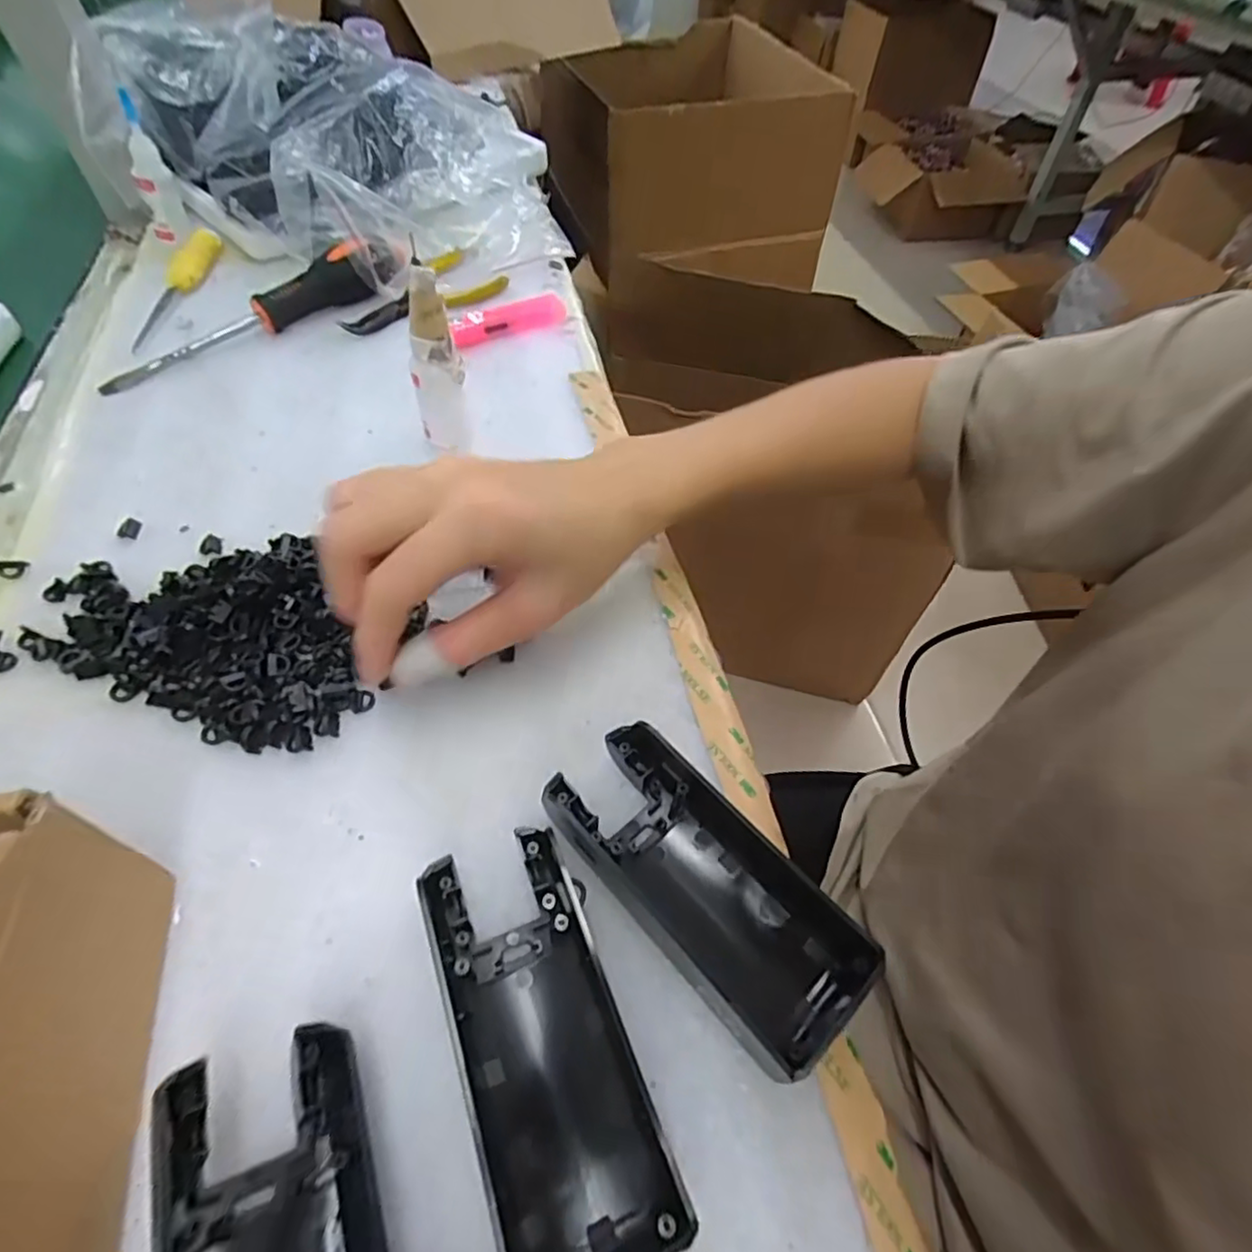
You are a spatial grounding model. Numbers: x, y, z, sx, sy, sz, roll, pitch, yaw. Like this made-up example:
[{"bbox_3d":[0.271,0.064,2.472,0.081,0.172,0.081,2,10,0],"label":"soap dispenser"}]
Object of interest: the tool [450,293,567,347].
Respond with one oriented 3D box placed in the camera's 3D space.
[{"bbox_3d":[-0.077,-0.202,0.419,0.081,0.014,0.021,-26,58,-19],"label":"tool"}]

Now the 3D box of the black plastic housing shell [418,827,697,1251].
[{"bbox_3d":[-0.026,0.115,0.179,0.045,0.025,0.107,-18,56,-15],"label":"black plastic housing shell"}]

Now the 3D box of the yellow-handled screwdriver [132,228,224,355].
[{"bbox_3d":[-0.305,-0.231,0.428,0.016,0.018,0.139,3,53,0],"label":"yellow-handled screwdriver"}]

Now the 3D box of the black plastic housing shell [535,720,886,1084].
[{"bbox_3d":[0.026,0.080,0.208,0.051,0.024,0.112,-38,63,-26],"label":"black plastic housing shell"}]

